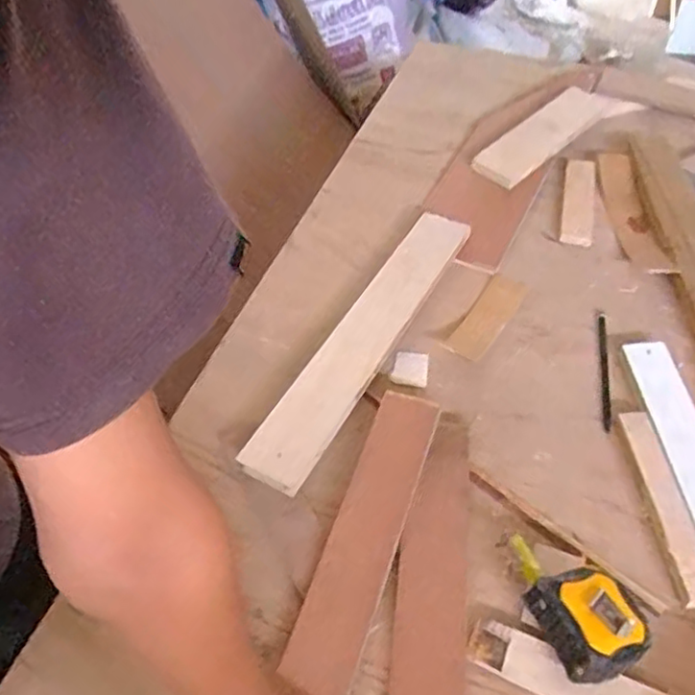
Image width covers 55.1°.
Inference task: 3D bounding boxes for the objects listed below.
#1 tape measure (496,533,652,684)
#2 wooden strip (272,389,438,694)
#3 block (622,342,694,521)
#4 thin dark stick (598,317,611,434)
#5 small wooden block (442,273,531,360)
[{"bbox_3d":[0.193,0.212,0.561,0.080,0.049,0.123,-20,53,-13],"label":"tape measure"},{"bbox_3d":[-0.017,0.237,0.542,0.061,0.021,0.475,15,56,14],"label":"wooden strip"},{"bbox_3d":[0.340,0.104,0.660,0.051,0.014,0.262,-6,52,-2],"label":"block"},{"bbox_3d":[0.287,0.023,0.742,0.008,0.010,0.163,8,53,9],"label":"thin dark stick"},{"bbox_3d":[0.165,-0.038,0.775,0.048,0.012,0.132,23,56,30],"label":"small wooden block"}]

